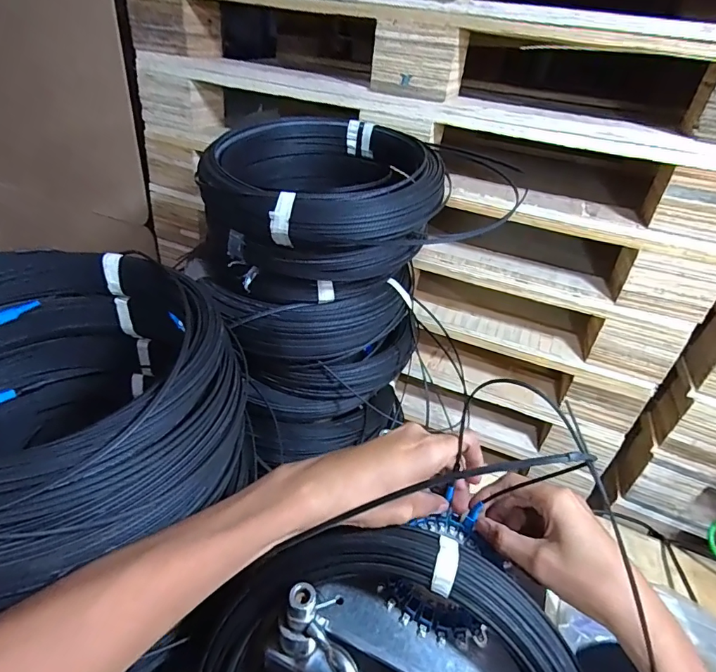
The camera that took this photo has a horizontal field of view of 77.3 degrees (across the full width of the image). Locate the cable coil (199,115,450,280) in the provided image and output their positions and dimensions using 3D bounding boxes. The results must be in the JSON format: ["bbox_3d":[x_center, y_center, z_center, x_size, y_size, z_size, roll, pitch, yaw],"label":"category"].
[{"bbox_3d":[-0.048,-0.196,0.605,0.296,0.121,0.282,-13,40,-26],"label":"cable coil"}]

